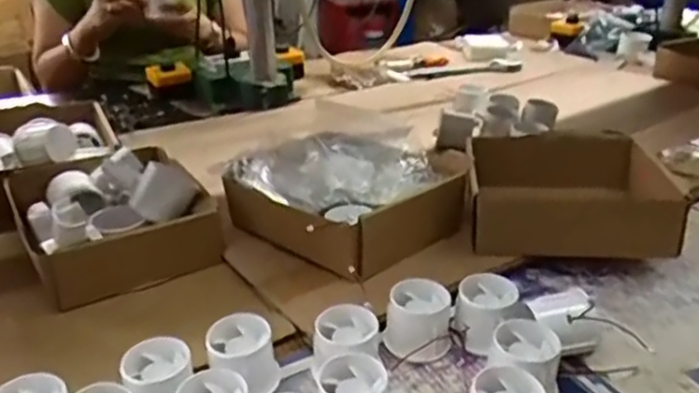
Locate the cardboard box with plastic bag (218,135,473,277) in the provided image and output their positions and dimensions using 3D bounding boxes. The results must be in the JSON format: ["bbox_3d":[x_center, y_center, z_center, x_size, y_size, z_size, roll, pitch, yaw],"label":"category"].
[{"bbox_3d":[-0.004,-0.002,0.749,0.214,0.097,0.203,24,36,38],"label":"cardboard box with plastic bag"}]

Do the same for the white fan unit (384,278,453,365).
[{"bbox_3d":[0.060,0.108,0.575,0.055,0.050,0.054,3,28,6],"label":"white fan unit"}]

